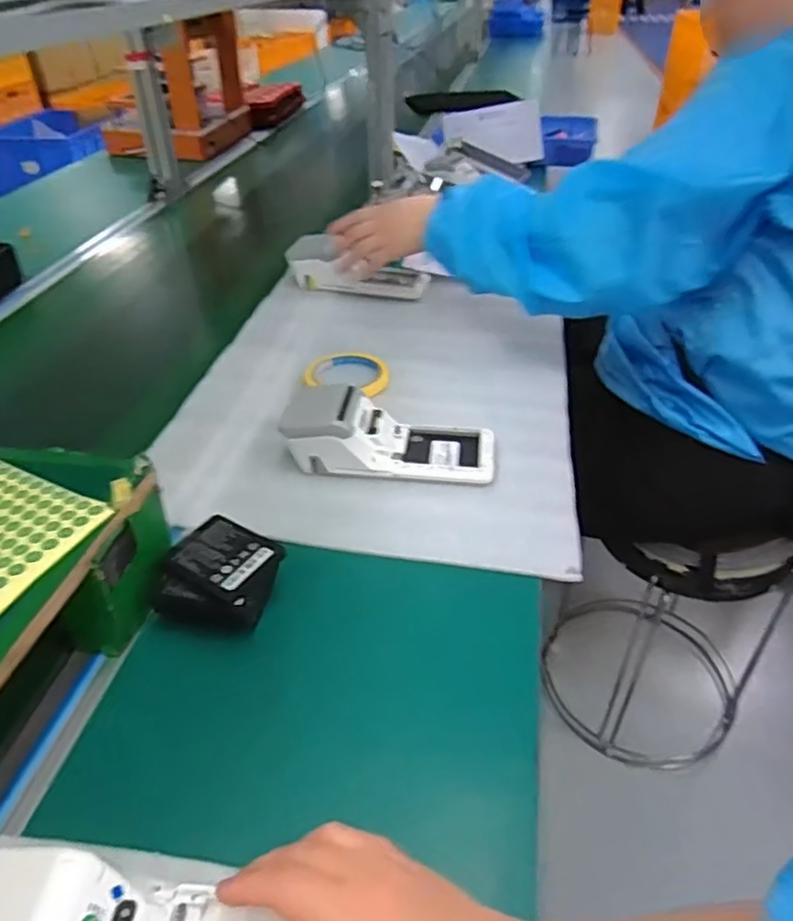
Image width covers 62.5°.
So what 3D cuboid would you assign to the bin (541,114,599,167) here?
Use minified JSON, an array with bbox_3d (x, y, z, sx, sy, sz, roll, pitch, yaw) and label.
[{"bbox_3d":[0.400,-0.750,1.531,0.125,0.091,0.097,8,39,10],"label":"bin"}]

